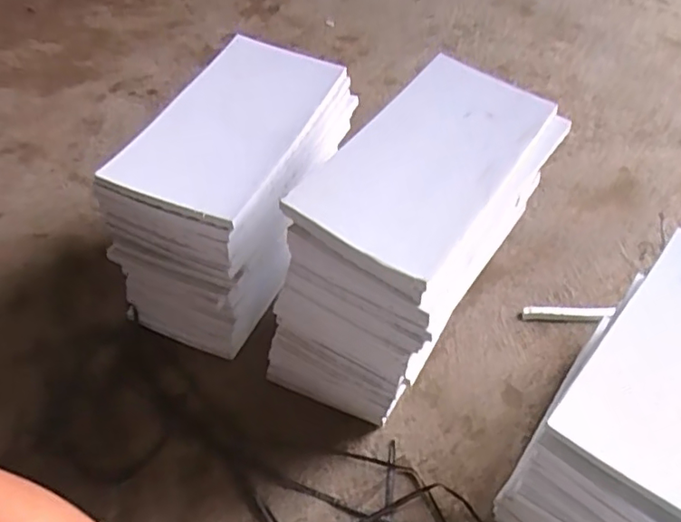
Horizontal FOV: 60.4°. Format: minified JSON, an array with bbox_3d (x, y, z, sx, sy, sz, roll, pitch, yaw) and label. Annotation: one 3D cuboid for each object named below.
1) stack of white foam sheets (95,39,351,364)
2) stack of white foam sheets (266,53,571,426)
[{"bbox_3d":[-0.109,-0.065,0.649,0.139,0.232,0.263,19,50,13],"label":"stack of white foam sheets"},{"bbox_3d":[0.075,-0.016,0.578,0.139,0.231,0.276,29,53,21],"label":"stack of white foam sheets"}]

